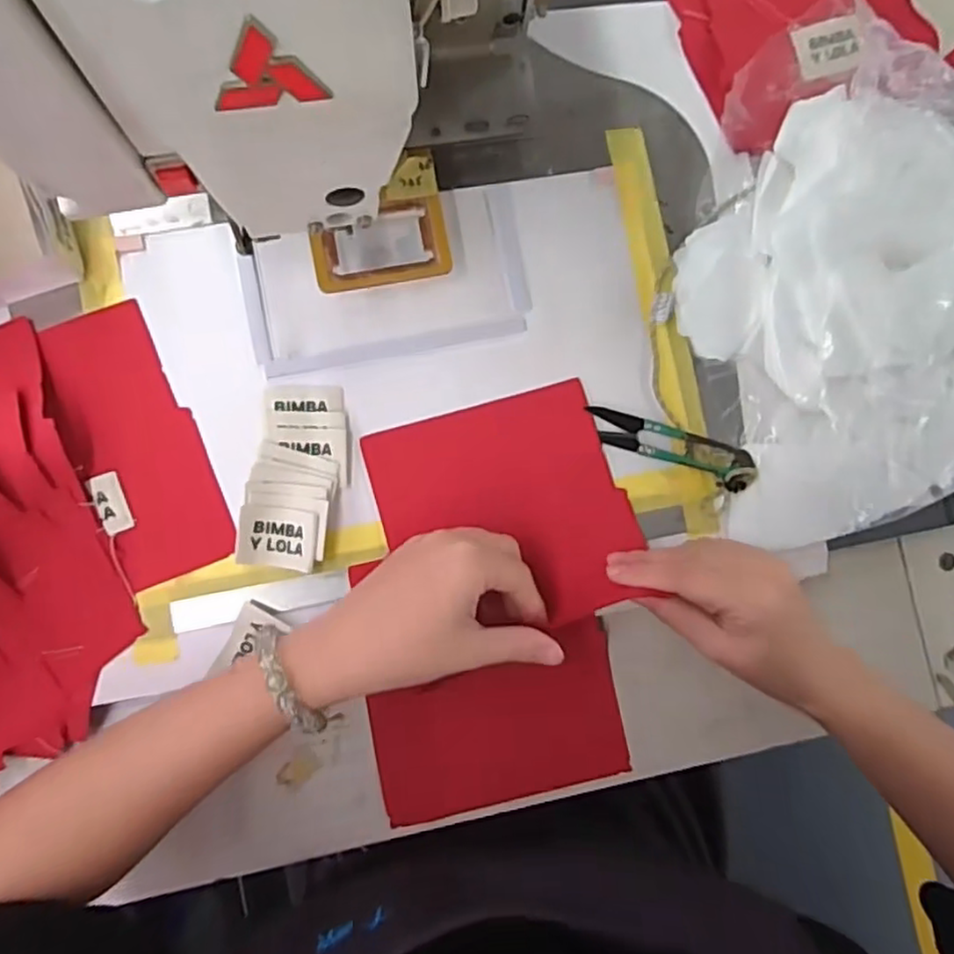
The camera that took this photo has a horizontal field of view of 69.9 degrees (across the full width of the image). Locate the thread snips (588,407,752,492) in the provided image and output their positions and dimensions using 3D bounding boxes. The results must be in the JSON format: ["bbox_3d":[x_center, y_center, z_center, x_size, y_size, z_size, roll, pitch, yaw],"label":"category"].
[{"bbox_3d":[0.121,-0.020,0.417,0.105,0.017,0.027,21,82,-2],"label":"thread snips"}]

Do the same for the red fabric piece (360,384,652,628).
[{"bbox_3d":[0.019,0.022,0.413,0.143,0.008,0.136,-16,87,-7],"label":"red fabric piece"}]

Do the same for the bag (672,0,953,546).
[{"bbox_3d":[0.249,-0.122,0.419,0.237,0.081,0.301,-10,84,-6],"label":"bag"}]

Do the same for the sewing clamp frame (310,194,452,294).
[{"bbox_3d":[-0.057,-0.139,0.407,0.081,0.009,0.050,-13,88,-7],"label":"sewing clamp frame"}]

